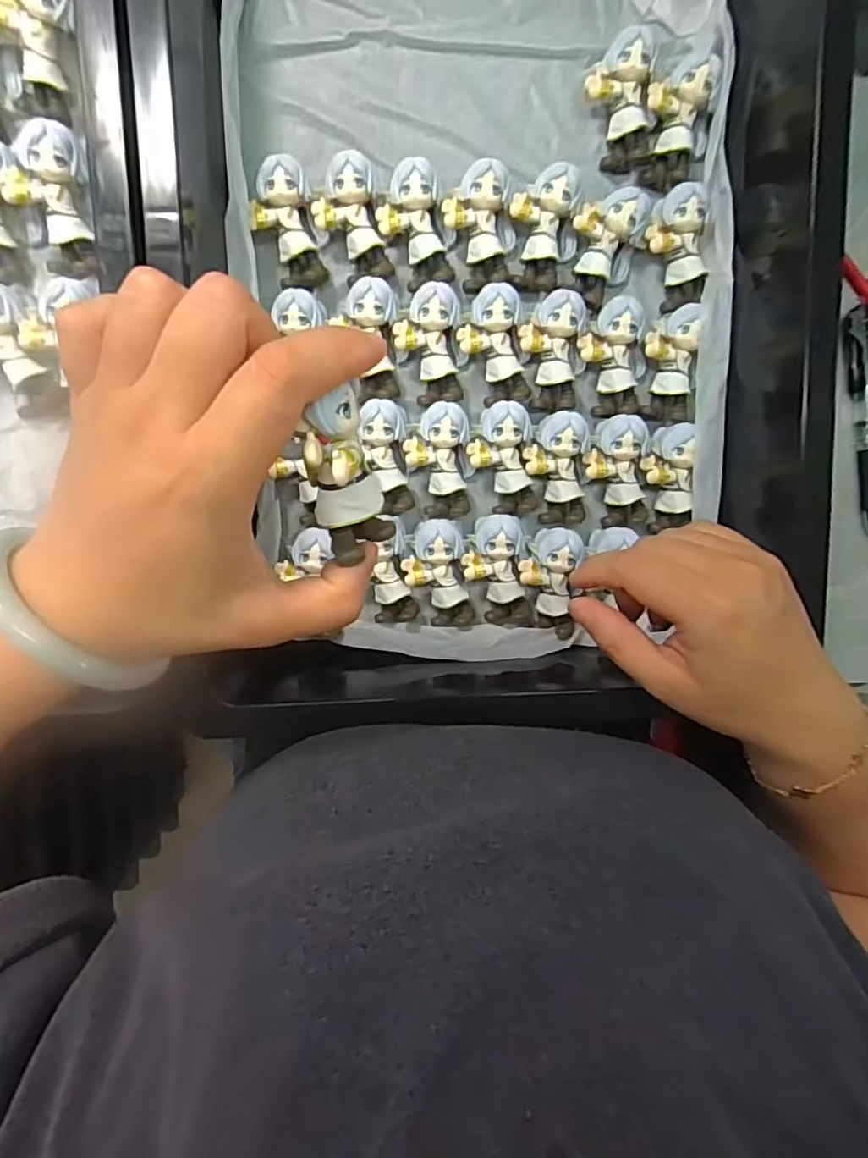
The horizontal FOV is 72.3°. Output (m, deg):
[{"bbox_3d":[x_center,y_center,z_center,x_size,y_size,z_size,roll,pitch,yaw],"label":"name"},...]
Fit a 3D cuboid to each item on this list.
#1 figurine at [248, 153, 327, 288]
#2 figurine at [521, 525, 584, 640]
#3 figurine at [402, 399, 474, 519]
[{"bbox_3d":[-0.079,-0.190,0.320,0.032,0.022,0.060,-15,113,-2],"label":"figurine"},{"bbox_3d":[0.068,0.002,0.351,0.033,0.023,0.062,-2,98,-3],"label":"figurine"},{"bbox_3d":[0.004,-0.067,0.340,0.037,0.021,0.062,-14,98,-2],"label":"figurine"}]

